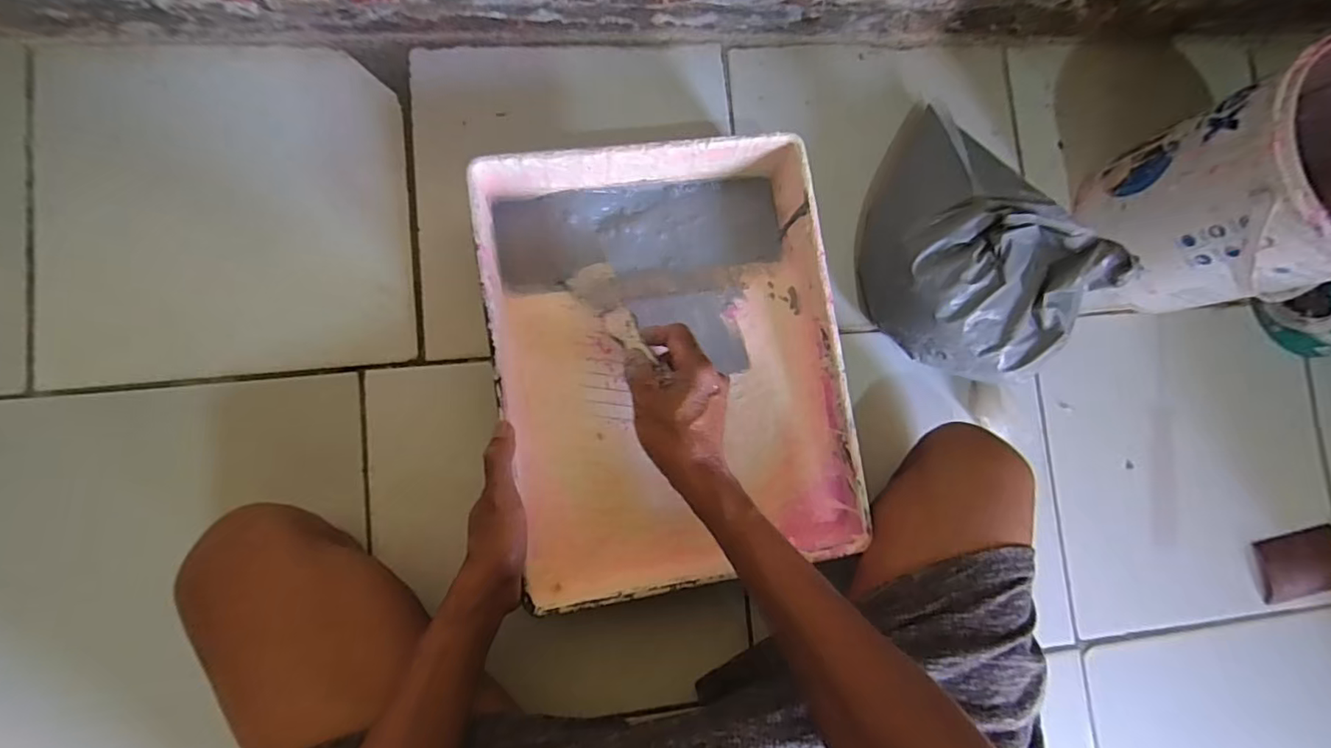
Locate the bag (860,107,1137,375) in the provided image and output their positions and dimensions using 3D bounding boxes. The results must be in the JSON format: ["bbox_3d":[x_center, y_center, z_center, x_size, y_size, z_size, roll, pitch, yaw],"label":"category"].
[{"bbox_3d":[0.279,-0.127,0.510,0.172,0.136,0.263,-6,84,-7],"label":"bag"}]

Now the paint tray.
[{"bbox_3d":[0.004,-0.011,0.485,0.271,0.067,0.345,-8,85,-7],"label":"paint tray"}]

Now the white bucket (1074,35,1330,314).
[{"bbox_3d":[0.519,-0.154,0.511,0.173,0.189,0.169,1,83,-7],"label":"white bucket"}]

